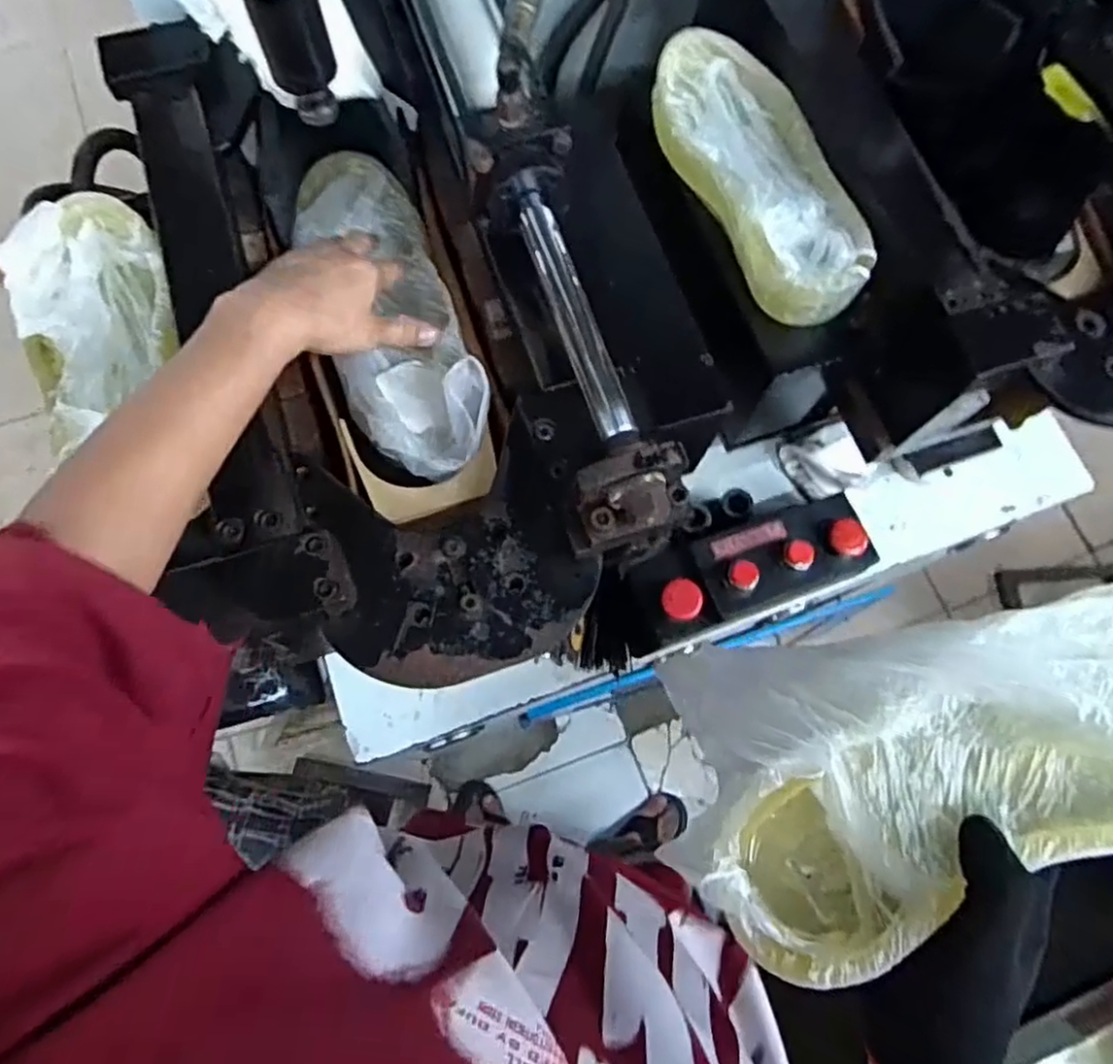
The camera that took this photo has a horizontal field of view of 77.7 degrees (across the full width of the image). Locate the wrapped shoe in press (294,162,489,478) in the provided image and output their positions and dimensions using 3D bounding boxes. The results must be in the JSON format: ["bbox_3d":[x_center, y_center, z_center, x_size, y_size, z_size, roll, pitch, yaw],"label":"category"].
[{"bbox_3d":[-0.140,-0.189,0.570,0.104,0.077,0.328,-16,67,-7],"label":"wrapped shoe in press"}]

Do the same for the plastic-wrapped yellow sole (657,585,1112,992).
[{"bbox_3d":[0.221,0.109,0.354,0.301,0.061,0.144,-23,75,12],"label":"plastic-wrapped yellow sole"}]

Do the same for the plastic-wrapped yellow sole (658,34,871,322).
[{"bbox_3d":[0.179,-0.326,0.609,0.119,0.041,0.302,-22,76,-8],"label":"plastic-wrapped yellow sole"}]

